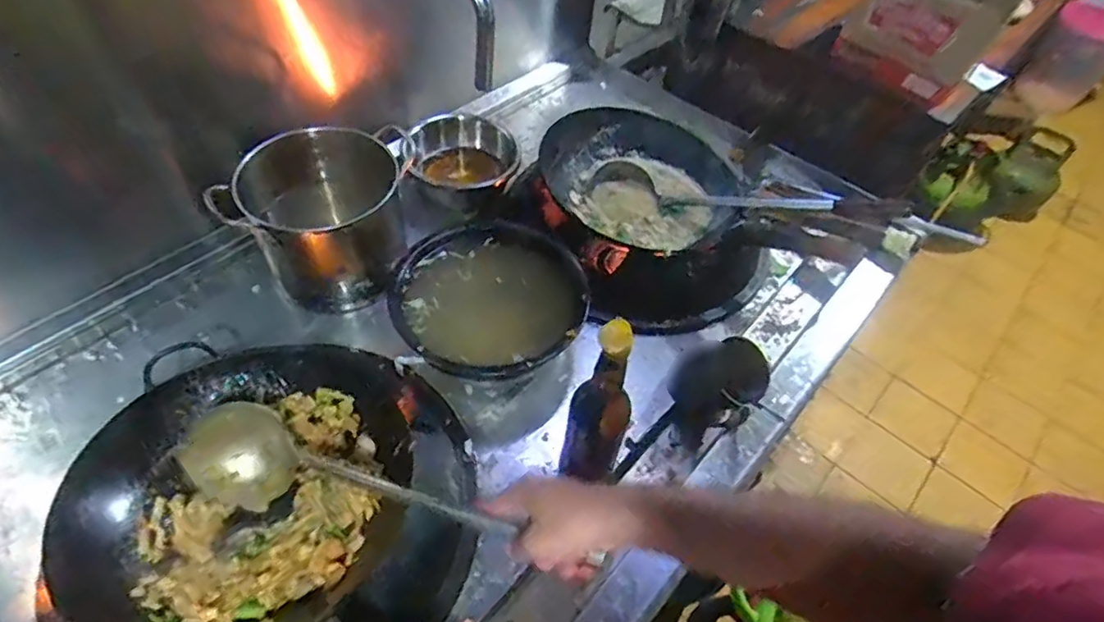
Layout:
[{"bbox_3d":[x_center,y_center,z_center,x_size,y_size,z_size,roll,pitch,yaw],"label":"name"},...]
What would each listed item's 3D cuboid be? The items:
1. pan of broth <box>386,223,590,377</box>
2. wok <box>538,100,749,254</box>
[{"bbox_3d":[-0.093,-0.009,0.885,0.270,0.079,0.261,3,50,-3],"label":"pan of broth"},{"bbox_3d":[0.170,-0.230,1.080,0.300,0.124,0.325,3,50,-3],"label":"wok"}]

